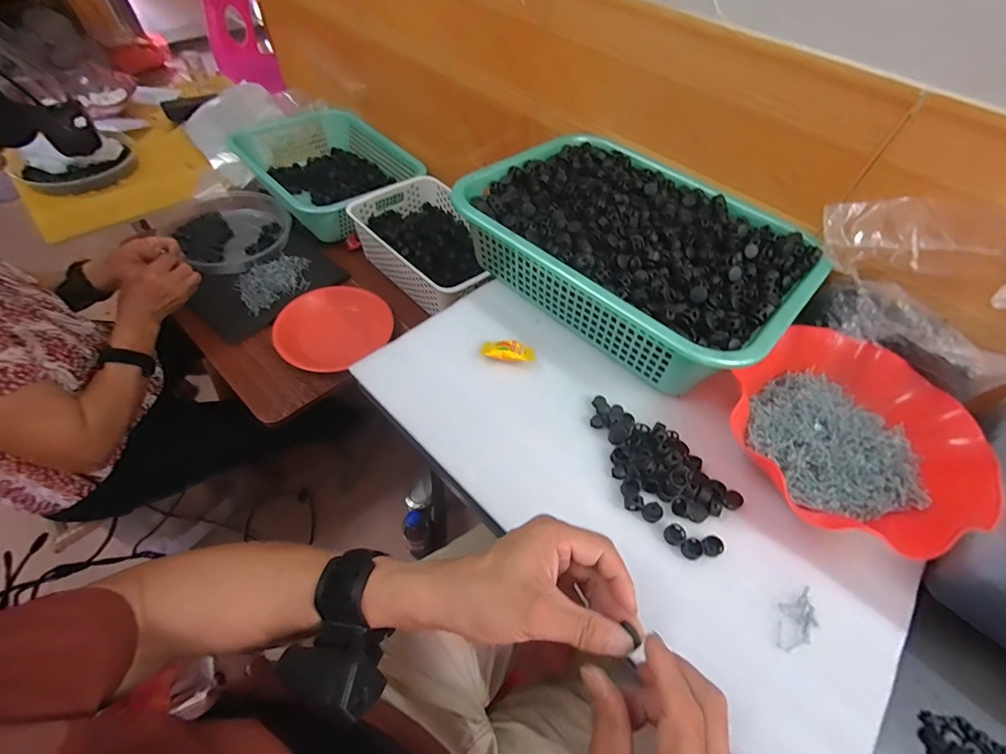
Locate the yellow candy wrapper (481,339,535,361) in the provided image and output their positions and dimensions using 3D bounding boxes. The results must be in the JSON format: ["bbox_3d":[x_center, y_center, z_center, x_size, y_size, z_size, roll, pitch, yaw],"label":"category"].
[{"bbox_3d":[0.007,-0.030,0.474,0.057,0.008,0.024,8,54,1],"label":"yellow candy wrapper"}]

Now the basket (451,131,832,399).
[{"bbox_3d":[0.156,-0.161,0.533,0.384,0.087,0.282,39,60,21],"label":"basket"}]

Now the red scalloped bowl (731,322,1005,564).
[{"bbox_3d":[0.327,0.057,0.413,0.216,0.055,0.214,-20,58,-18],"label":"red scalloped bowl"}]

